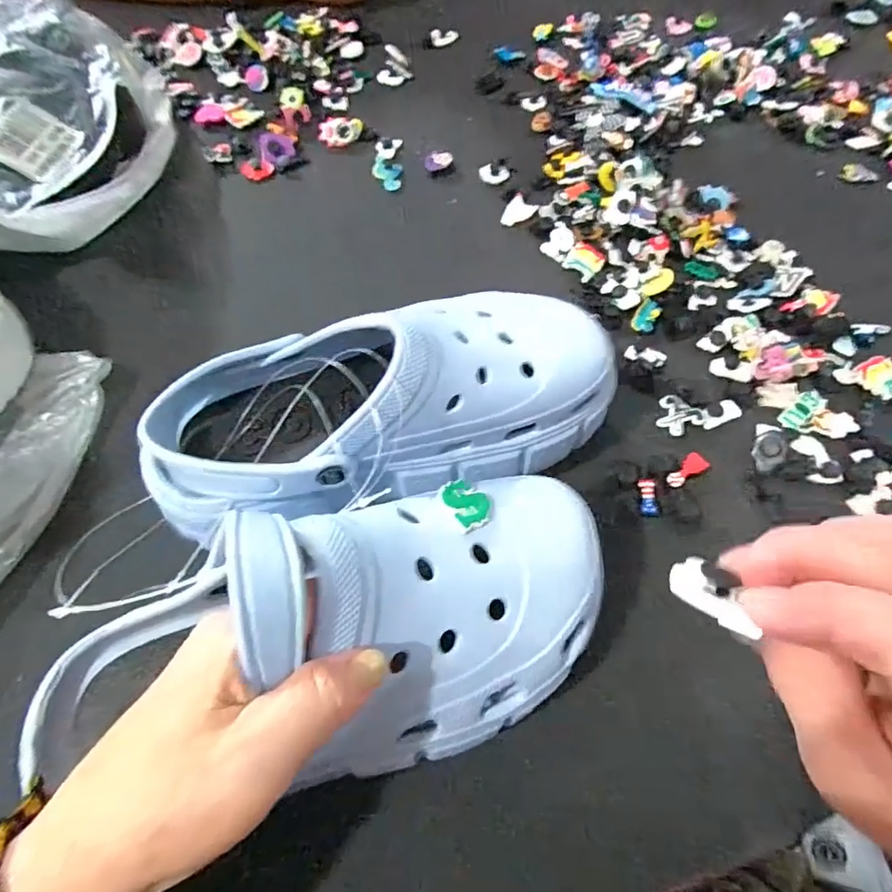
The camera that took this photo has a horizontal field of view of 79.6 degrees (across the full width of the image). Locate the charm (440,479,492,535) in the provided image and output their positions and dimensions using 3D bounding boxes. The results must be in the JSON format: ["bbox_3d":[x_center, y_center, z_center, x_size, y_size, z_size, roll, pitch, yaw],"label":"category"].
[{"bbox_3d":[0.010,0.026,0.242,0.019,0.007,0.026,-28,66,-14],"label":"charm"}]

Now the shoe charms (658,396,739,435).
[{"bbox_3d":[0.171,-0.025,0.363,0.060,0.004,0.030,-13,63,-8],"label":"shoe charms"}]

